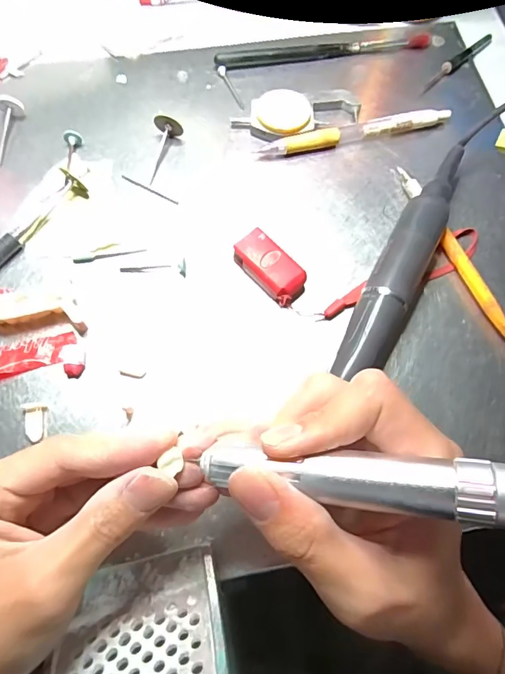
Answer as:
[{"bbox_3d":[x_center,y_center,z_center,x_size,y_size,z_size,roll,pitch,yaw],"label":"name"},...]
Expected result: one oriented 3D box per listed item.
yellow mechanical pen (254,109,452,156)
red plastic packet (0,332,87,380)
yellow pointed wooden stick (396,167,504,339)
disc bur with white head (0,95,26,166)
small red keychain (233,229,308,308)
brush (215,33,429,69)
[{"bbox_3d":[0.073,-0.142,0.307,0.138,0.013,0.012,-16,71,-8],"label":"yellow mechanical pen"},{"bbox_3d":[-0.126,0.012,0.241,0.066,0.010,0.025,-5,70,-4],"label":"red plastic packet"},{"bbox_3d":[0.126,-0.052,0.276,0.008,0.009,0.140,-21,72,-10],"label":"yellow pointed wooden stick"},{"bbox_3d":[-0.165,-0.139,0.297,0.013,0.017,0.049,1,70,-2],"label":"disc bur with white head"},{"bbox_3d":[0.010,-0.039,0.262,0.025,0.019,0.044,-42,77,-16],"label":"small red keychain"},{"bbox_3d":[0.055,-0.220,0.338,0.167,0.008,0.015,-11,71,-6],"label":"brush"}]

